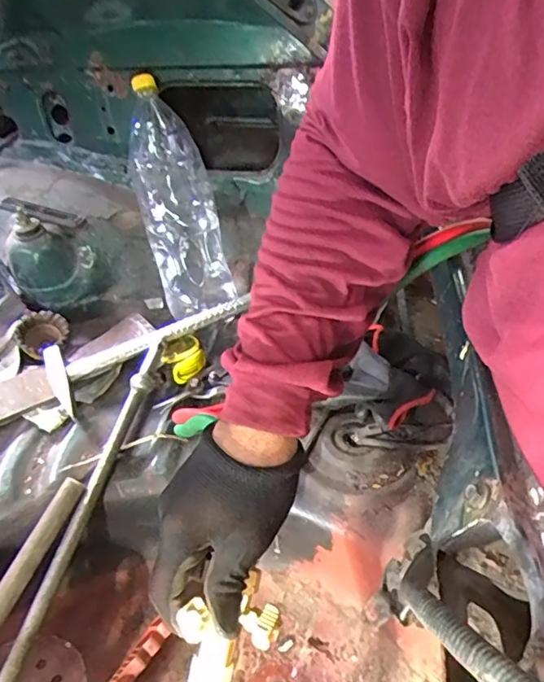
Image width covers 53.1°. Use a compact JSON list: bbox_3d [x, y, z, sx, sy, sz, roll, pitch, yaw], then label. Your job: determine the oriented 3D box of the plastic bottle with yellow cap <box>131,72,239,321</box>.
[{"bbox_3d":[-0.127,-0.193,0.731,0.105,0.312,0.080,-14,3,-20],"label":"plastic bottle with yellow cap"}]

